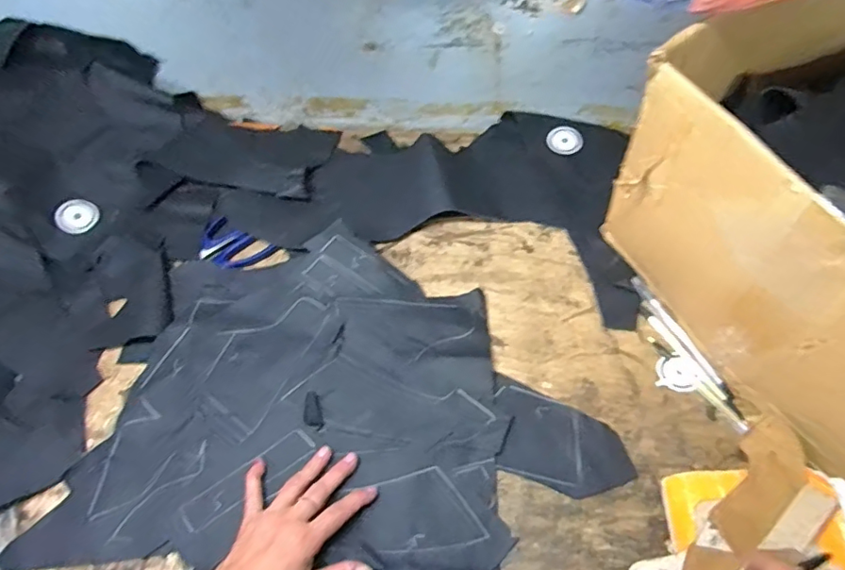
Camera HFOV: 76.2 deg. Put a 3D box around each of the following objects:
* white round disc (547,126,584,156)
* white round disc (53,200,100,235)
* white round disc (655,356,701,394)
[{"bbox_3d":[0.181,-0.182,0.683,0.045,0.010,0.042,-1,57,2],"label":"white round disc"},{"bbox_3d":[-0.409,-0.081,0.639,0.039,0.009,0.045,36,63,-19],"label":"white round disc"},{"bbox_3d":[0.247,0.085,0.519,0.038,0.004,0.036,-1,57,2],"label":"white round disc"}]

